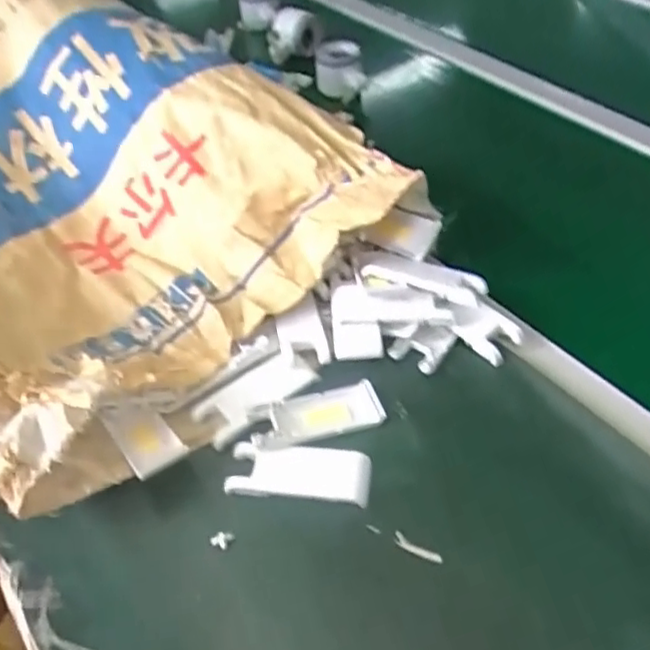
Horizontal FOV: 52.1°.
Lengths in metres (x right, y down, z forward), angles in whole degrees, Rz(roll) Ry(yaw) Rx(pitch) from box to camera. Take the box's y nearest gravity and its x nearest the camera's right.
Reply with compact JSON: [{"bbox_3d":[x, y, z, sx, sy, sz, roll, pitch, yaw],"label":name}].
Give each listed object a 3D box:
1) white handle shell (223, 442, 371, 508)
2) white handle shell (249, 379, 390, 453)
[{"bbox_3d":[-0.019,0.108,0.488,0.102,0.009,0.038,3,48,9],"label":"white handle shell"},{"bbox_3d":[-0.007,0.069,0.513,0.101,0.013,0.038,-14,47,-8],"label":"white handle shell"}]

